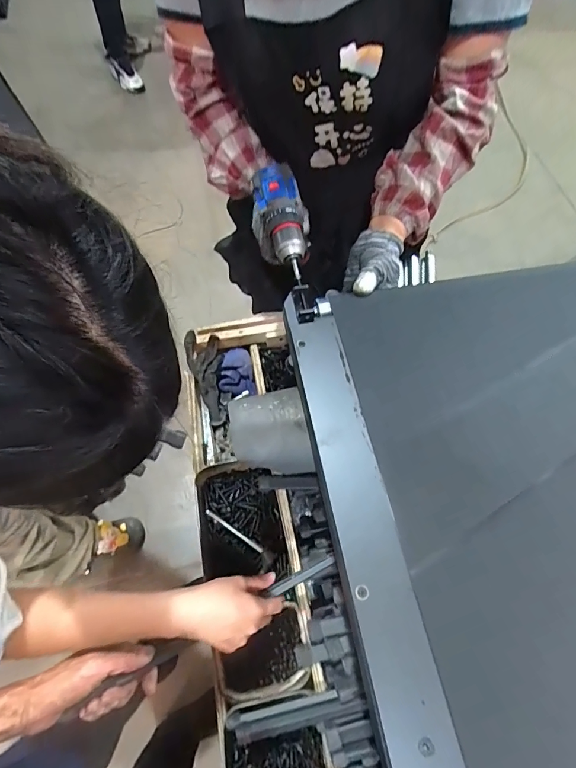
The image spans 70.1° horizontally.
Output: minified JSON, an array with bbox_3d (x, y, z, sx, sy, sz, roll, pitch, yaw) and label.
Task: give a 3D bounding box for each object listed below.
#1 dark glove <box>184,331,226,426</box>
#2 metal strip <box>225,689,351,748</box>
[{"bbox_3d":[-0.156,-0.012,0.807,0.073,0.044,0.190,-14,66,-8],"label":"dark glove"},{"bbox_3d":[0.000,0.406,0.500,0.143,0.021,0.025,-11,66,-6],"label":"metal strip"}]

